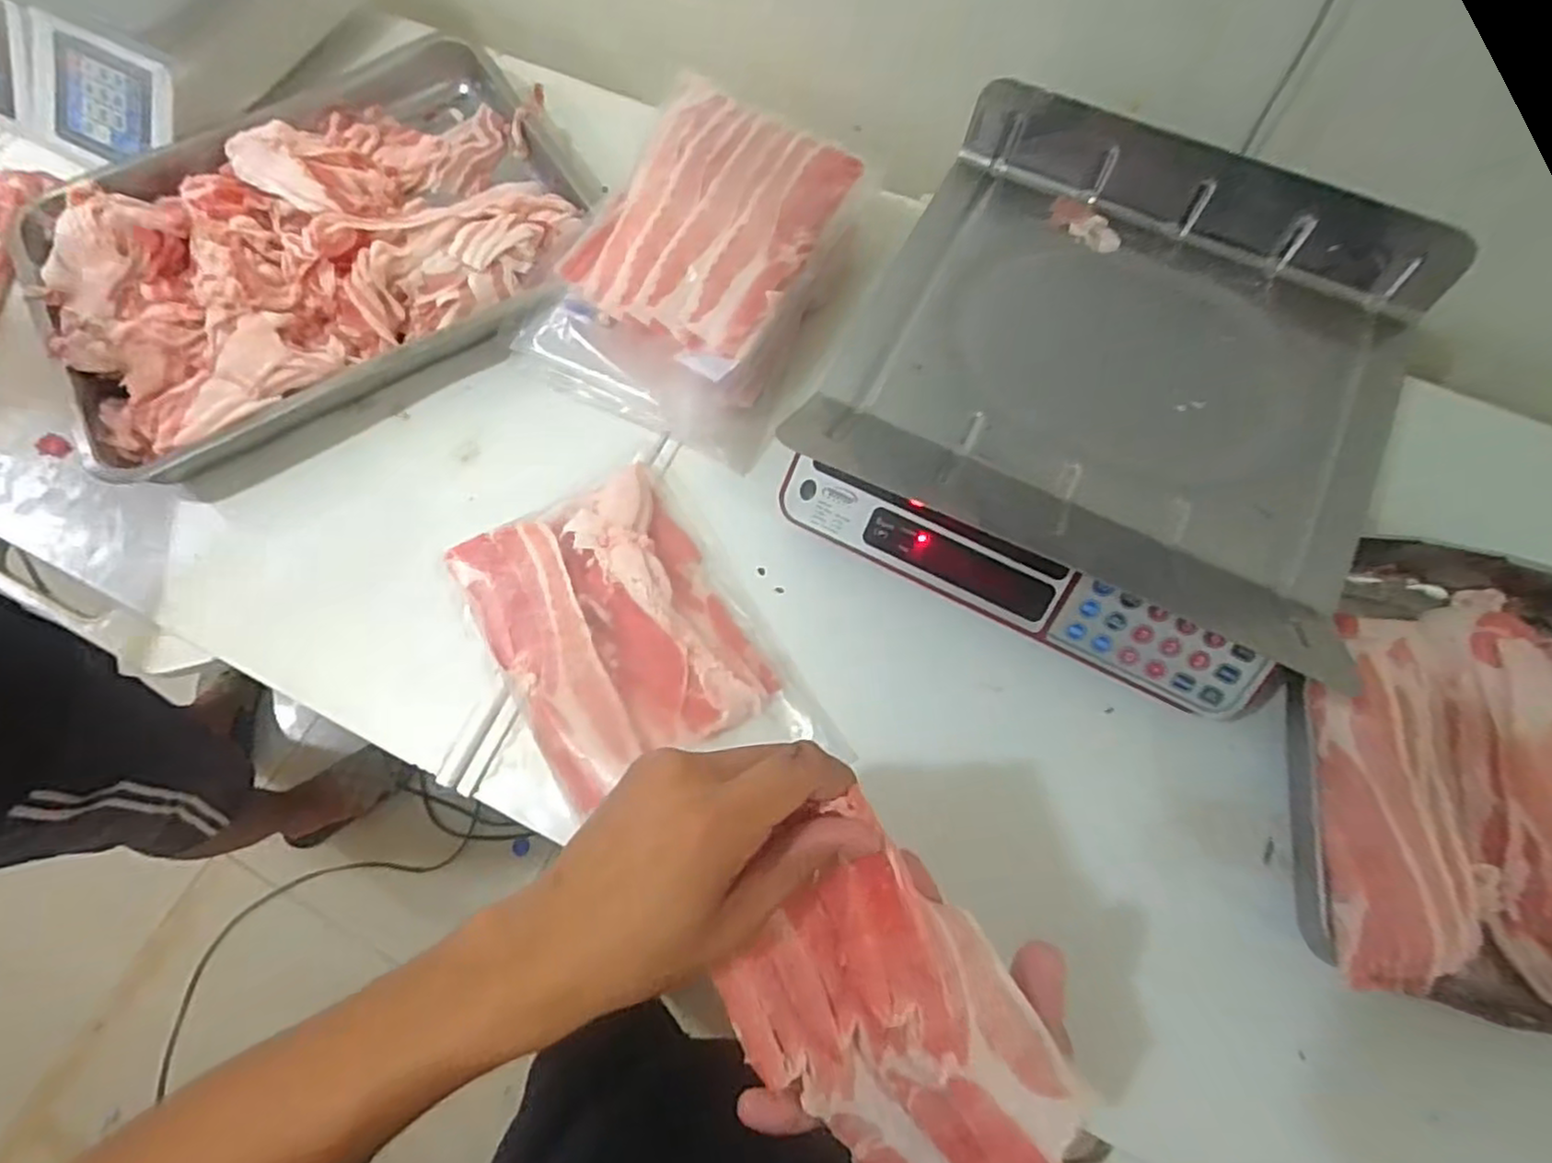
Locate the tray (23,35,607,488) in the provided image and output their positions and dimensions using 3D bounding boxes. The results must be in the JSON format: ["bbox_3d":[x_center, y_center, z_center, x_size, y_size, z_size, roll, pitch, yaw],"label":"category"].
[{"bbox_3d":[-0.401,-0.301,0.621,0.448,0.085,0.357,-34,73,-14],"label":"tray"}]

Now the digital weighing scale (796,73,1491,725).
[{"bbox_3d":[0.228,-0.131,0.513,0.346,0.158,0.330,26,70,9],"label":"digital weighing scale"}]

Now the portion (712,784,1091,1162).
[{"bbox_3d":[0.050,0.192,0.301,0.104,0.023,0.195,-31,103,7],"label":"portion"}]

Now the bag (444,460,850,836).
[{"bbox_3d":[-0.105,0.046,0.512,0.192,0.029,0.248,-29,71,-12],"label":"bag"}]

